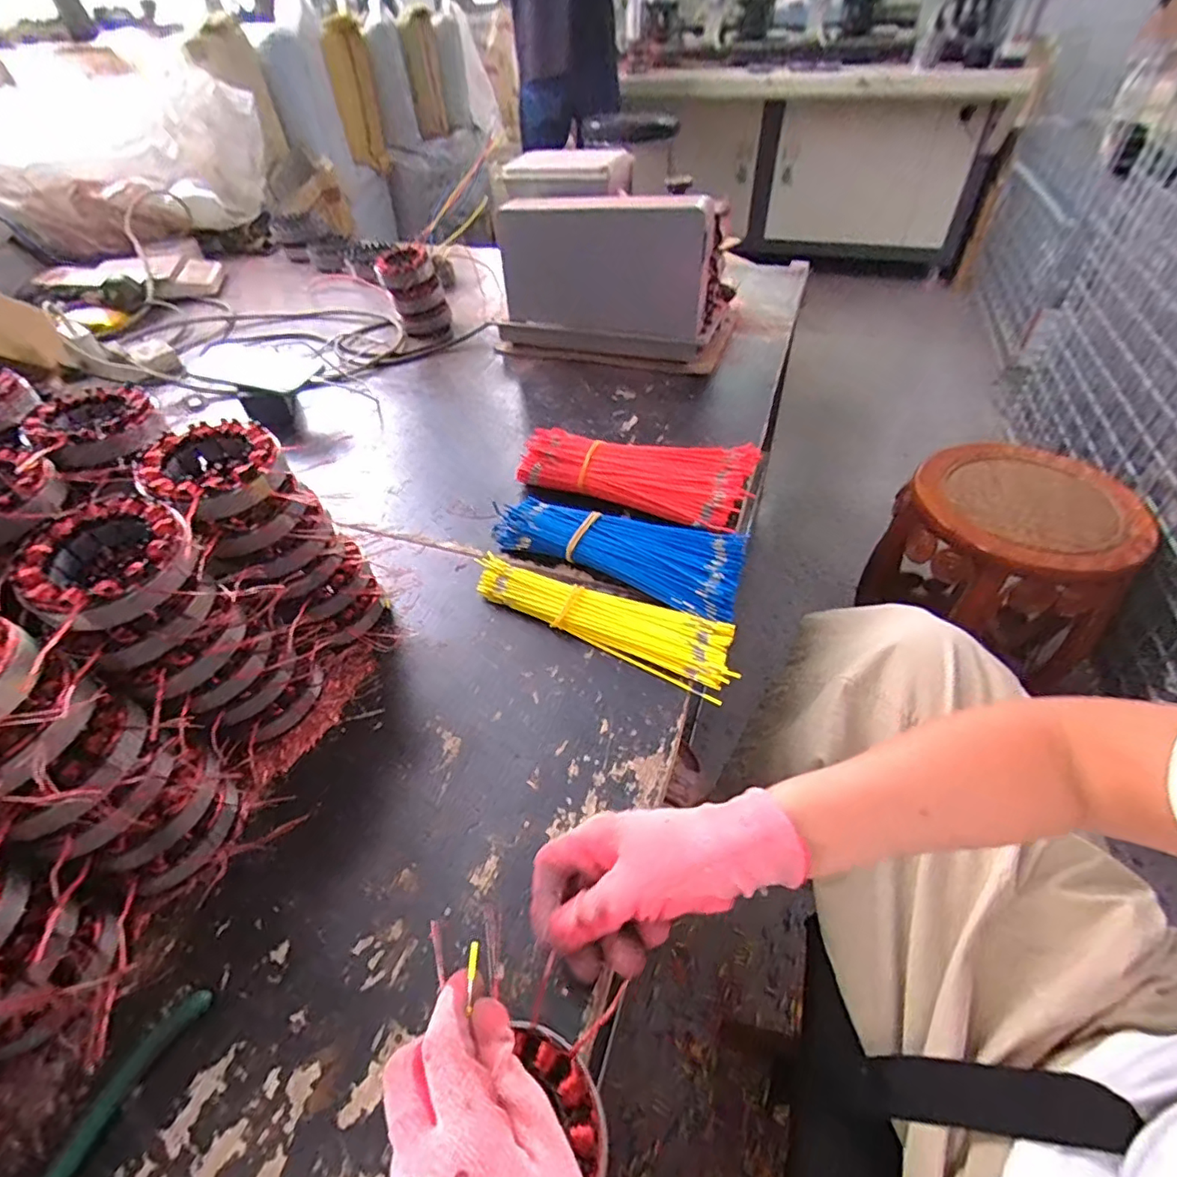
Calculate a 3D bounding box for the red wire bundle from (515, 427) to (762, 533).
[{"bbox_3d":[0.051,-0.130,0.631,0.238,0.052,0.098,19,50,19],"label":"red wire bundle"}]

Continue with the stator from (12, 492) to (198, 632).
[{"bbox_3d":[-0.286,-0.015,0.347,0.091,0.034,0.084,35,56,30],"label":"stator"}]

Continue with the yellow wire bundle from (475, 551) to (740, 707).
[{"bbox_3d":[0.013,0.022,0.516,0.246,0.022,0.067,23,51,22],"label":"yellow wire bundle"}]

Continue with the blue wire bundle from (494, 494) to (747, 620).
[{"bbox_3d":[0.033,-0.045,0.570,0.251,0.035,0.100,21,50,21],"label":"blue wire bundle"}]

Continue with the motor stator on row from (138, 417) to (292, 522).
[{"bbox_3d":[-0.255,-0.079,0.399,0.082,0.032,0.095,-25,51,-21],"label":"motor stator on row"}]

